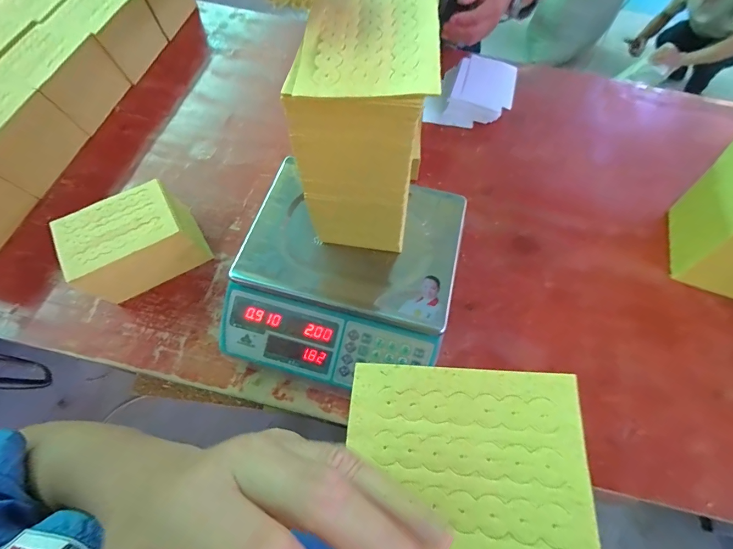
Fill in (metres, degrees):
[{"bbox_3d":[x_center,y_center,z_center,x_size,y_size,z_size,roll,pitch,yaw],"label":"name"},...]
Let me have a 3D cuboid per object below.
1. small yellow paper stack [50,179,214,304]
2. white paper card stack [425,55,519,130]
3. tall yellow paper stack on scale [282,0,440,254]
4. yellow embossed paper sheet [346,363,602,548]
[{"bbox_3d":[-0.353,-0.051,0.536,0.167,0.099,0.117,-32,69,-16],"label":"small yellow paper stack"},{"bbox_3d":[0.234,-0.407,0.767,0.172,0.046,0.203,16,64,6],"label":"white paper card stack"},{"bbox_3d":[0.000,-0.154,0.408,0.119,0.255,0.155,8,64,2],"label":"tall yellow paper stack on scale"},{"bbox_3d":[0.063,0.125,0.237,0.157,0.009,0.117,-1,64,16],"label":"yellow embossed paper sheet"}]

